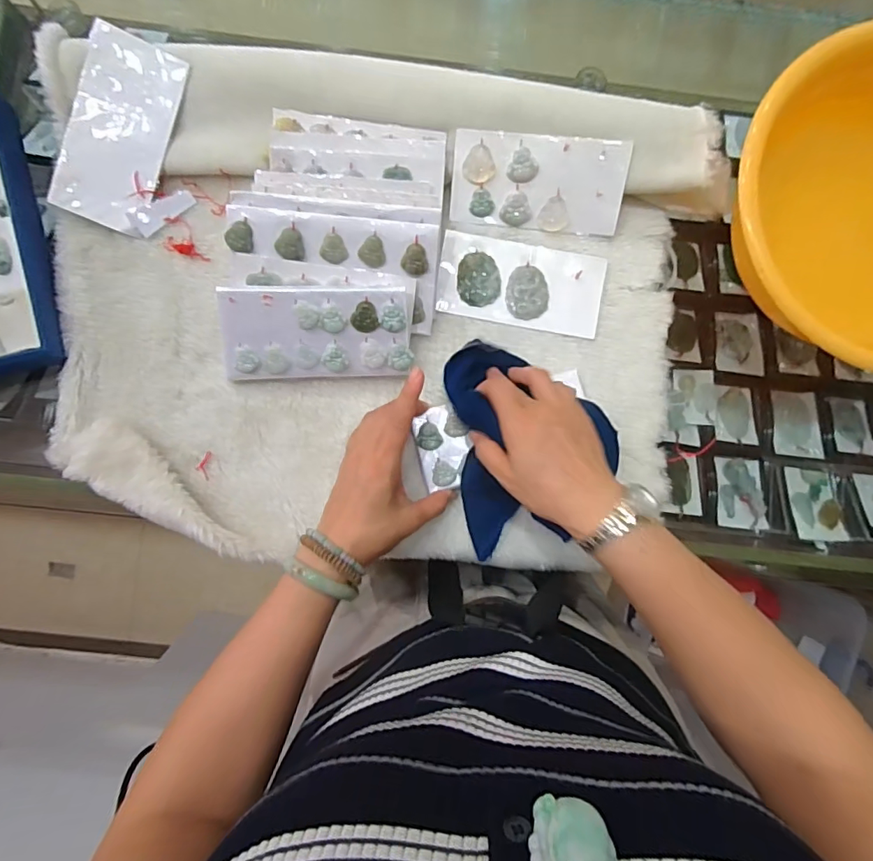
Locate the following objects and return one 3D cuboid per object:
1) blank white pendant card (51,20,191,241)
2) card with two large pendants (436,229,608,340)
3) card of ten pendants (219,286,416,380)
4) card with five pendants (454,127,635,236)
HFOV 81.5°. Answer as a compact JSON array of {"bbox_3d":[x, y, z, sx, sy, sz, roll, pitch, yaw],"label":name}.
[{"bbox_3d":[-0.274,-0.256,0.437,0.077,0.009,0.151,19,100,-16],"label":"blank white pendant card"},{"bbox_3d":[0.079,-0.137,0.474,0.151,0.008,0.077,11,88,-2],"label":"card with two large pendants"},{"bbox_3d":[-0.103,-0.082,0.436,0.157,0.007,0.076,0,111,-1],"label":"card of ten pendants"},{"bbox_3d":[0.092,-0.224,0.459,0.152,0.008,0.076,6,116,2],"label":"card with five pendants"}]

